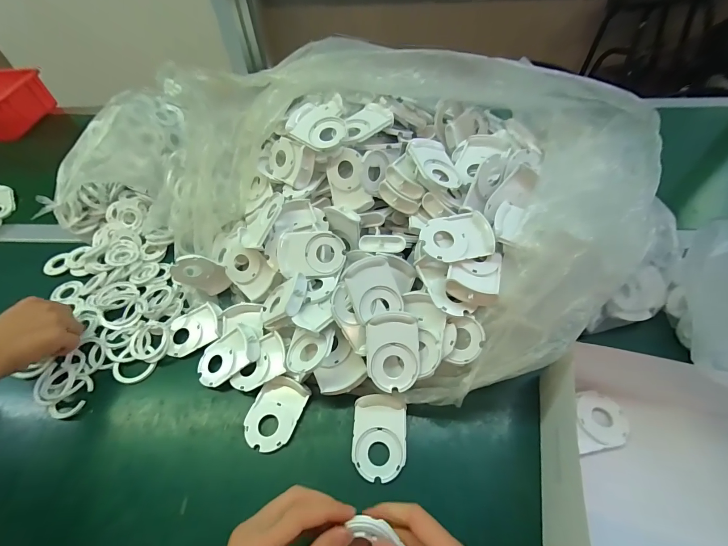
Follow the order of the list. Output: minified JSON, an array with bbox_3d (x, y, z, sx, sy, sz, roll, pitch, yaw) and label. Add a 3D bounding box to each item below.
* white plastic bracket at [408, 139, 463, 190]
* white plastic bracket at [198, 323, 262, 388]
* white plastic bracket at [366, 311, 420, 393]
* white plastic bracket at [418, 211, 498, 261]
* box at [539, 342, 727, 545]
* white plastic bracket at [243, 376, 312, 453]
[{"bbox_3d":[0.088,-0.138,0.422,0.061,0.012,0.073,9,59,-22],"label":"white plastic bracket"},{"bbox_3d":[-0.172,0.106,0.424,0.082,0.022,0.055,-34,57,2],"label":"white plastic bracket"},{"bbox_3d":[0.031,0.086,0.371,0.057,0.020,0.082,0,86,-4],"label":"white plastic bracket"},{"bbox_3d":[0.103,-0.041,0.377,0.078,0.017,0.057,-9,52,-4],"label":"white plastic bracket"},{"bbox_3d":[0.279,0.188,0.297,0.206,0.095,0.197,12,52,12],"label":"box"},{"bbox_3d":[-0.104,0.160,0.386,0.058,0.023,0.077,18,53,16],"label":"white plastic bracket"}]

